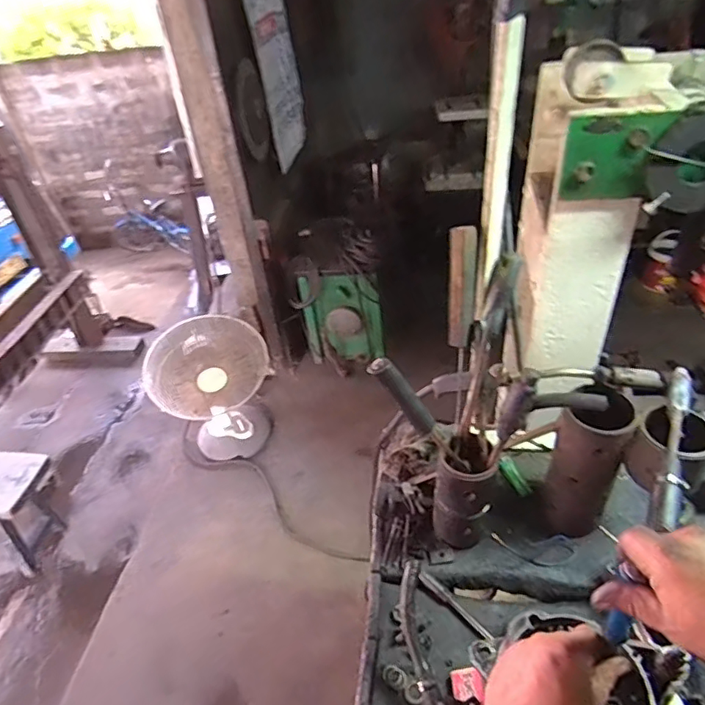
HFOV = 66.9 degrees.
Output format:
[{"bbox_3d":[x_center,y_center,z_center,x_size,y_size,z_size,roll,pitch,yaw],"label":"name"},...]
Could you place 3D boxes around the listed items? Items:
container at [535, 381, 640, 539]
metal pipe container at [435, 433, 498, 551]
[{"bbox_3d":[0.329,0.160,0.770,0.092,0.239,0.082,15,43,24],"label":"container"},{"bbox_3d":[0.161,0.205,0.774,0.079,0.170,0.074,11,42,21],"label":"metal pipe container"}]

